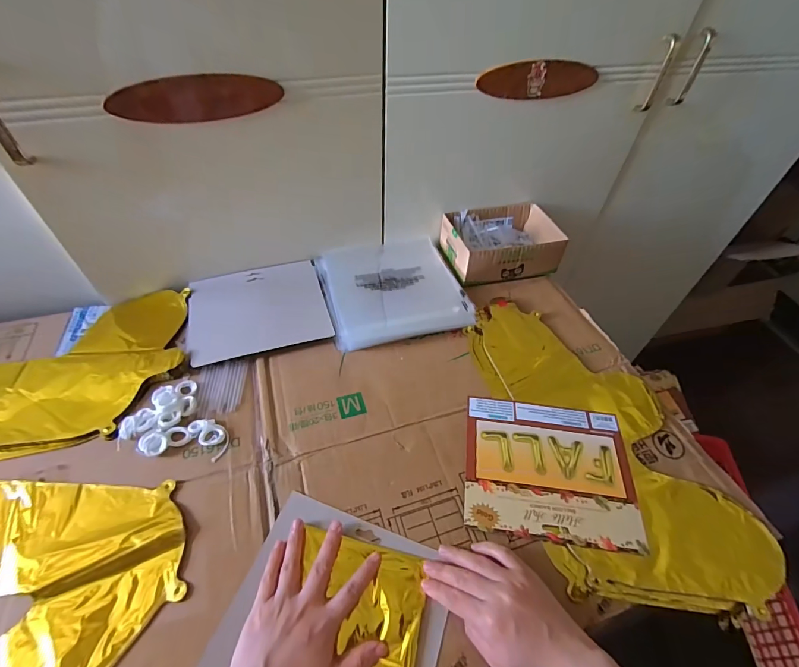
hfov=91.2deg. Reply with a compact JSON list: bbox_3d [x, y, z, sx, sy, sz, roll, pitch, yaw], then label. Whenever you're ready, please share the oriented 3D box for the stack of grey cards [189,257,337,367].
[{"bbox_3d":[-0.215,-0.040,0.600,0.195,0.011,0.172,-13,52,-14],"label":"stack of grey cards"}]

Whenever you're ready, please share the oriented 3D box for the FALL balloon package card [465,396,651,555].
[{"bbox_3d":[0.174,0.155,0.459,0.189,0.008,0.158,7,50,3],"label":"FALL balloon package card"}]

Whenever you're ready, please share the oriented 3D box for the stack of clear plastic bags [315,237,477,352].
[{"bbox_3d":[-0.013,-0.078,0.643,0.215,0.016,0.216,-11,51,-12],"label":"stack of clear plastic bags"}]

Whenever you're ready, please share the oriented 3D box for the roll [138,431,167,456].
[{"bbox_3d":[-0.284,0.126,0.448,0.032,0.012,0.026,9,50,5],"label":"roll"}]

